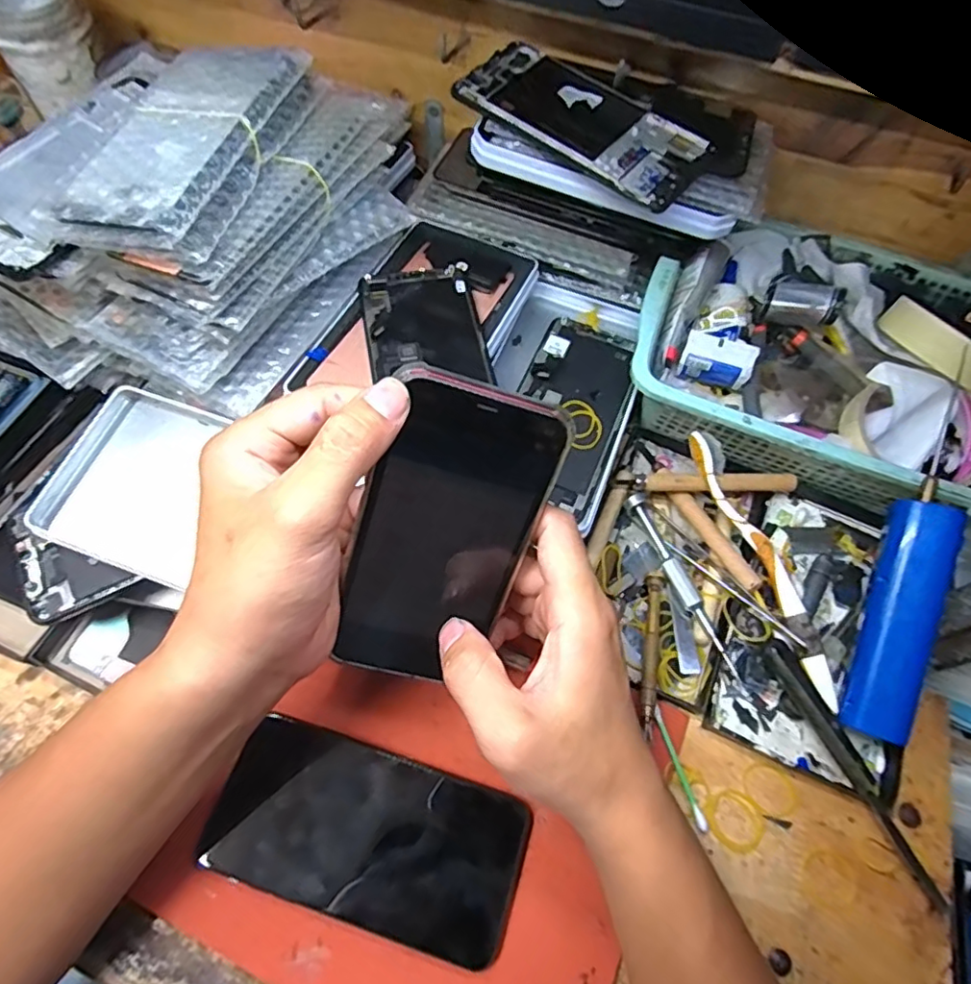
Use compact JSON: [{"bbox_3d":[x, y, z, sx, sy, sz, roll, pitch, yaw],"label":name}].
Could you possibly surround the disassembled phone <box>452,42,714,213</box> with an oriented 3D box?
[{"bbox_3d":[0.061,-0.229,0.361,0.151,0.010,0.076,36,67,15],"label":"disassembled phone"}]

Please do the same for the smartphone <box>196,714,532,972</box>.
[{"bbox_3d":[-0.059,0.175,0.304,0.154,0.013,0.075,17,63,6],"label":"smartphone"}]

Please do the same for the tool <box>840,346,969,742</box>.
[{"bbox_3d":[0.246,0.036,0.335,0.032,0.024,0.208,16,86,6],"label":"tool"}]

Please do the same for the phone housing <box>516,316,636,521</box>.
[{"bbox_3d":[0.058,-0.059,0.411,0.072,0.011,0.146,20,64,7],"label":"phone housing"}]

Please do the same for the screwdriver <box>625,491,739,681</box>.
[{"bbox_3d":[0.121,0.056,0.368,0.013,0.013,0.123,-18,65,-12],"label":"screwdriver"}]

